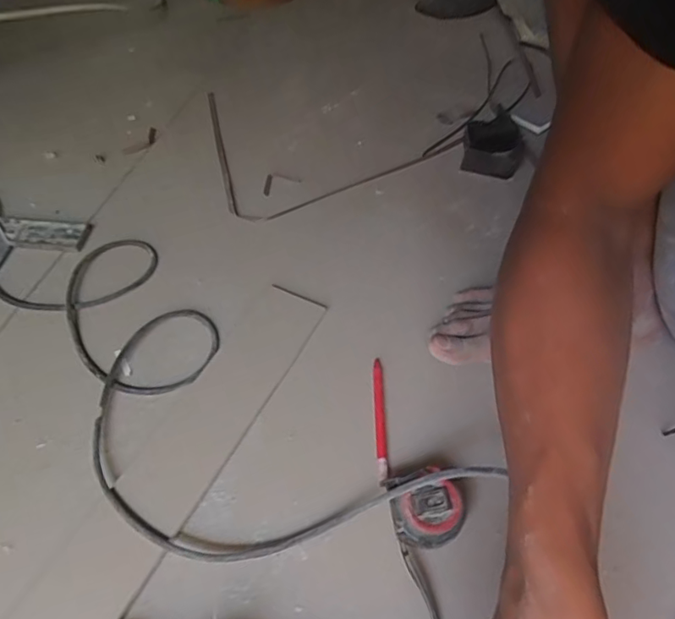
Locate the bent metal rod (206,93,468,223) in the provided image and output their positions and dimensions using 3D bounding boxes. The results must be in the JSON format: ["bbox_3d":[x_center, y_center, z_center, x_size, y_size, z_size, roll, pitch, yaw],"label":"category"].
[{"bbox_3d":[-0.034,-0.289,0.815,0.359,0.020,0.307,-21,56,-15],"label":"bent metal rod"}]

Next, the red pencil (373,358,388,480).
[{"bbox_3d":[0.042,0.104,0.523,0.010,0.009,0.129,0,54,0],"label":"red pencil"}]

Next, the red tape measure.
[{"bbox_3d":[0.075,0.171,0.453,0.059,0.038,0.062,-10,54,-7],"label":"red tape measure"}]

